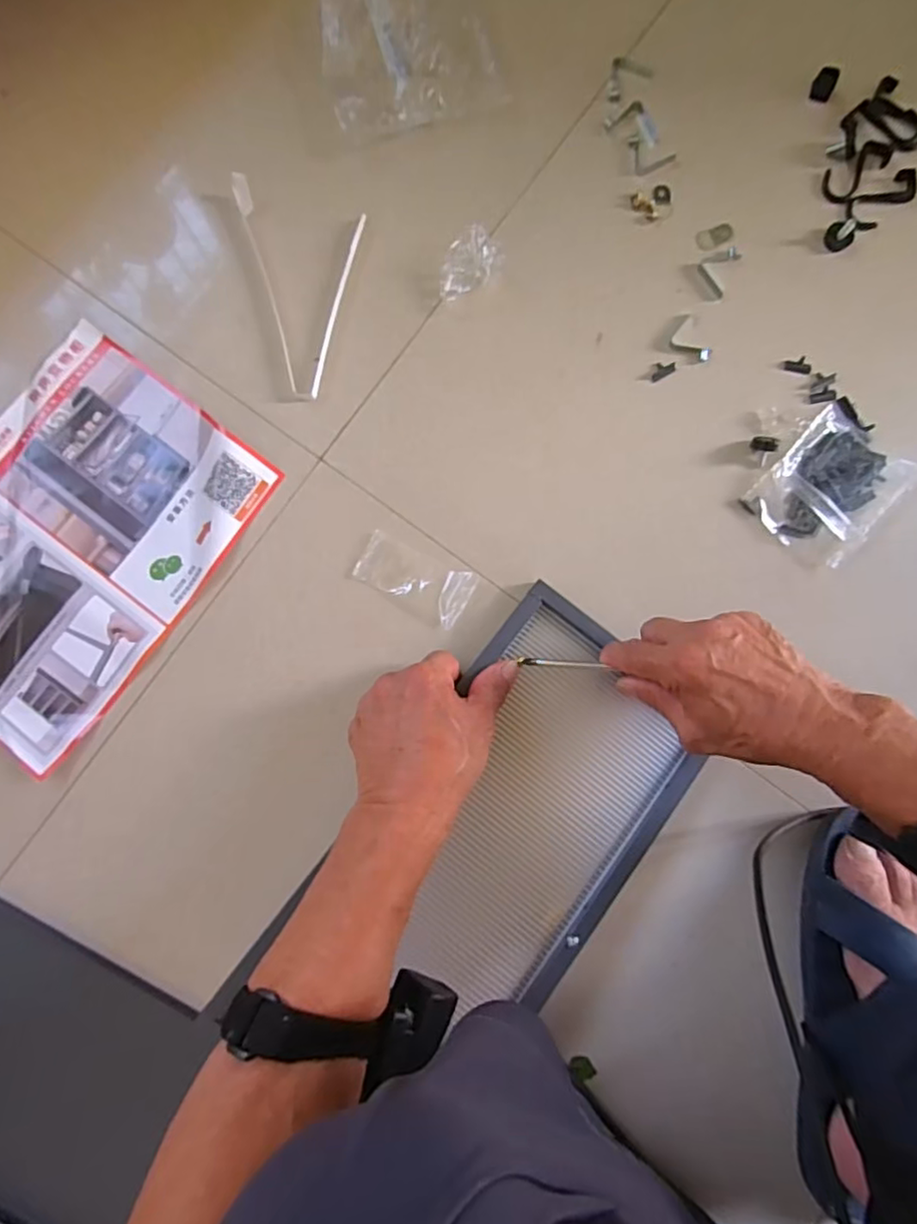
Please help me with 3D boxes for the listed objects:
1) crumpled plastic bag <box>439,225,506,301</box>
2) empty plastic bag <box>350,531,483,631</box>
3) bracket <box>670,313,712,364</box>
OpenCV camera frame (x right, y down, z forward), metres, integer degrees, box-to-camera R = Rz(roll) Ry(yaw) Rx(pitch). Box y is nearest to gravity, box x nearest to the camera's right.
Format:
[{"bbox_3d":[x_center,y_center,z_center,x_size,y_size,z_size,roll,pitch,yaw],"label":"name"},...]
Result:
[{"bbox_3d":[0.010,-0.261,0.465,0.045,0.031,0.040,3,85,0],"label":"crumpled plastic bag"},{"bbox_3d":[-0.034,-0.023,0.458,0.085,0.007,0.047,24,86,2],"label":"empty plastic bag"},{"bbox_3d":[0.176,-0.207,0.472,0.025,0.004,0.039,-26,86,-2],"label":"bracket"}]

